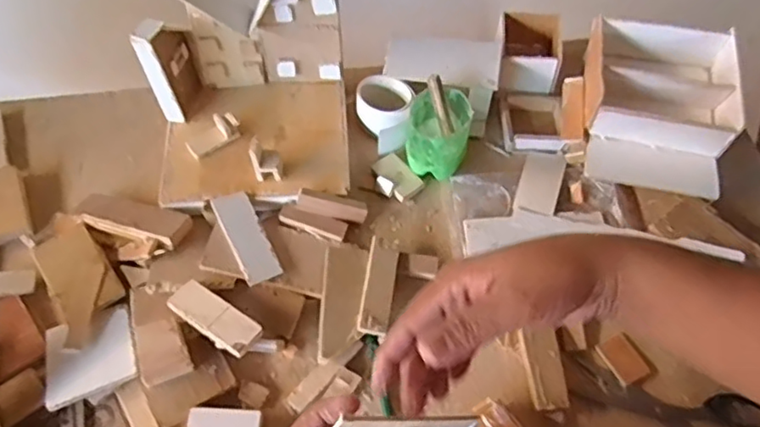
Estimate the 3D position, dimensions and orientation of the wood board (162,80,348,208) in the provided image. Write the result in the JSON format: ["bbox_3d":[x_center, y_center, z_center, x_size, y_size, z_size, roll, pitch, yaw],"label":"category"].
[{"bbox_3d":[-0.120,-0.074,0.603,0.171,0.013,0.143,-5,59,-2],"label":"wood board"}]

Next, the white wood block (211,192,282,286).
[{"bbox_3d":[-0.117,0.022,0.541,0.032,0.014,0.091,-25,61,-14],"label":"white wood block"}]

